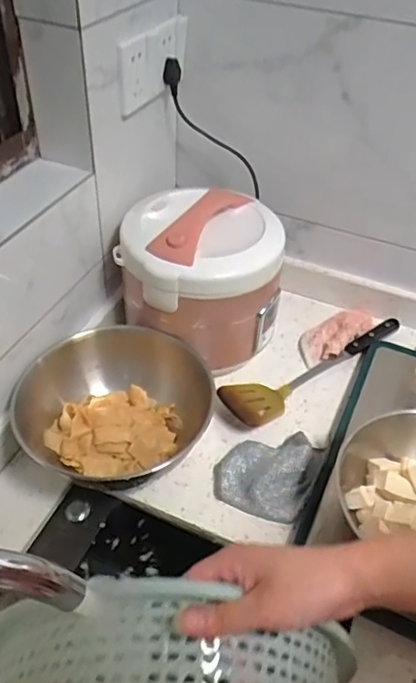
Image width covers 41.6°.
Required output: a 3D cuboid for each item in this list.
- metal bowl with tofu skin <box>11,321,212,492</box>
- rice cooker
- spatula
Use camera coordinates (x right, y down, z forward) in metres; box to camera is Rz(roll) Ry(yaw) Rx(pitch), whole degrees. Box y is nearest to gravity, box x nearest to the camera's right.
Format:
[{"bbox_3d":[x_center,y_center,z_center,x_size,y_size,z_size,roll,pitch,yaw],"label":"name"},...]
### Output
[{"bbox_3d":[-0.112,0.067,0.708,0.180,0.134,0.190,16,46,12],"label":"metal bowl with tofu skin"},{"bbox_3d":[-0.008,-0.101,0.802,0.233,0.185,0.210,7,45,3],"label":"rice cooker"},{"bbox_3d":[0.174,0.040,0.832,0.347,0.033,0.066,-24,51,-25],"label":"spatula"}]

